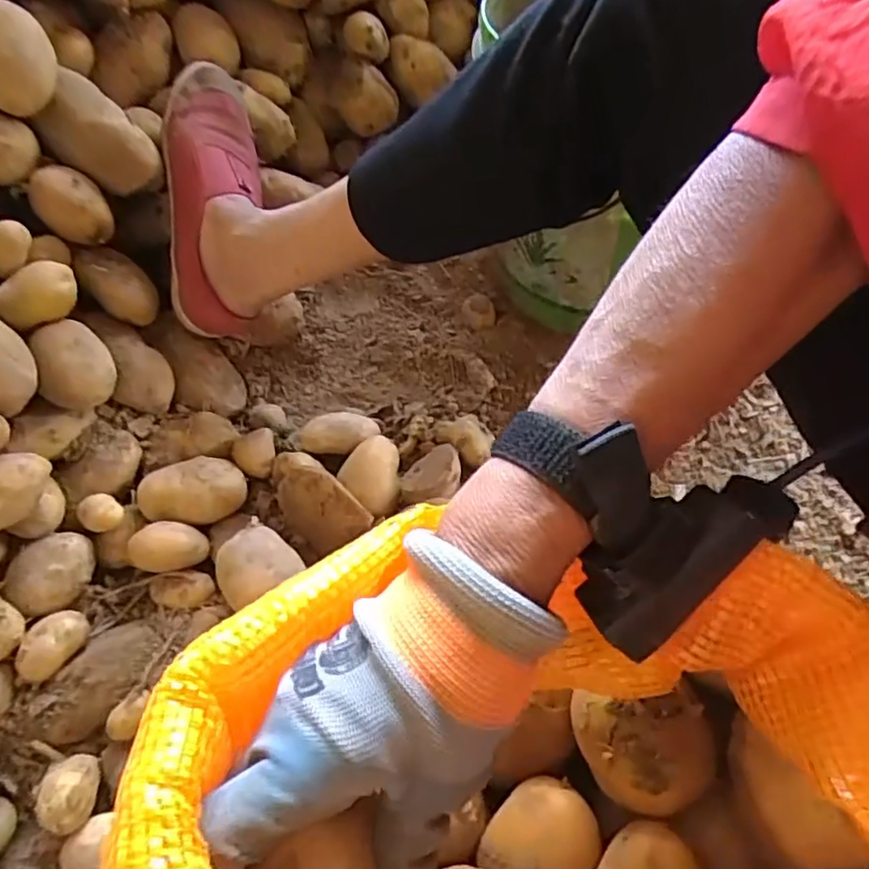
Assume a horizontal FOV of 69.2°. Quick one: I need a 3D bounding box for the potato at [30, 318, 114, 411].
[{"bbox_3d":[-0.309,-0.059,0.537,0.062,0.042,0.061,0,62,0],"label":"potato"}]

